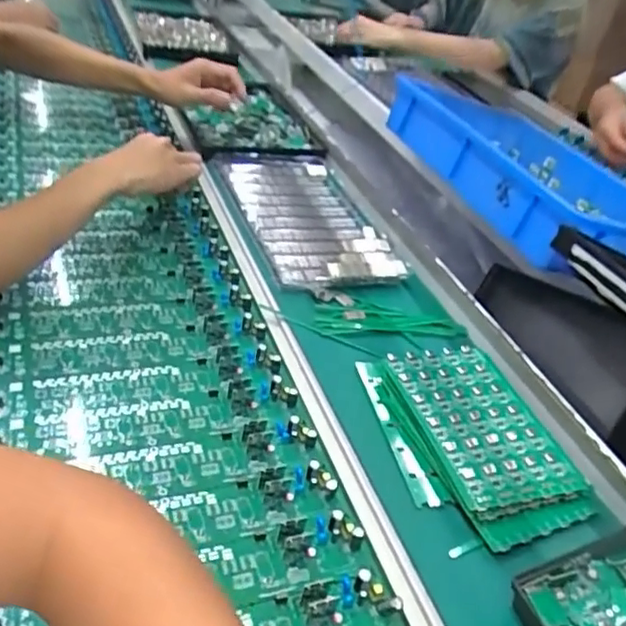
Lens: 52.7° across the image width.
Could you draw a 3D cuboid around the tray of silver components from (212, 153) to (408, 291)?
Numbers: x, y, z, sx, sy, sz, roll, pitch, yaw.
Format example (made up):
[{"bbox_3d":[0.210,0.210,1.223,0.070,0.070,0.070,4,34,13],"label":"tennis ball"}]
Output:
[{"bbox_3d":[-0.011,-0.127,0.814,0.169,0.034,0.330,-8,36,-22],"label":"tray of silver components"}]

